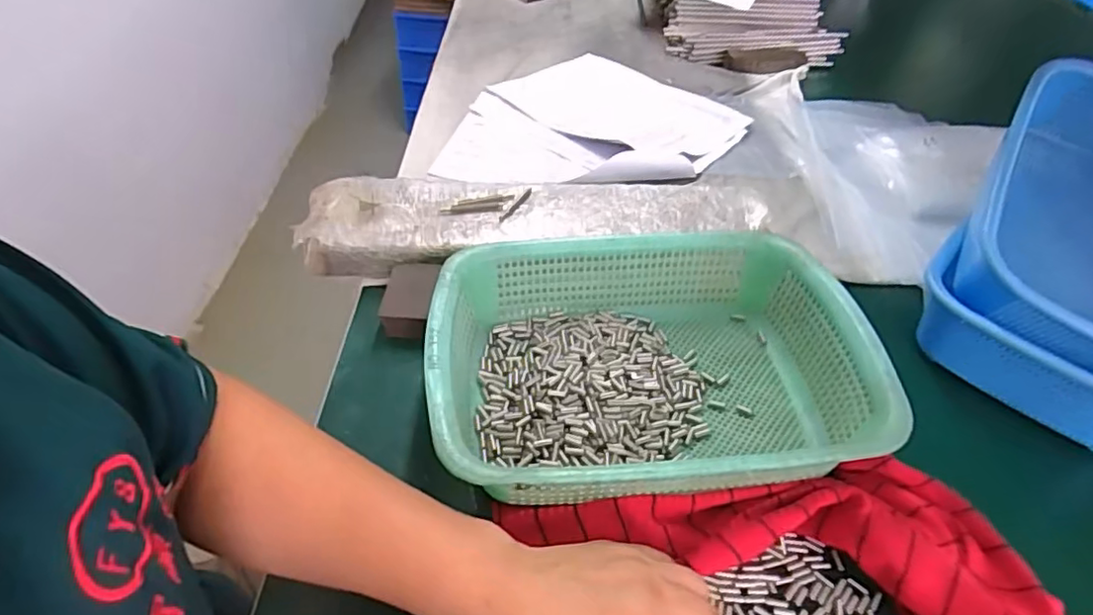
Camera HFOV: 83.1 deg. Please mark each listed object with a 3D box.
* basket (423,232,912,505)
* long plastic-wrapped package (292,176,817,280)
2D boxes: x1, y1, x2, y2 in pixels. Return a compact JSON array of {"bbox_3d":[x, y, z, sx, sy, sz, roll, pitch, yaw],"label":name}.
[{"bbox_3d":[0.068,0.041,0.447,0.297,0.083,0.219,-1,45,-5],"label":"basket"},{"bbox_3d":[0.025,-0.093,0.610,0.521,0.039,0.134,-5,46,-9],"label":"long plastic-wrapped package"}]

